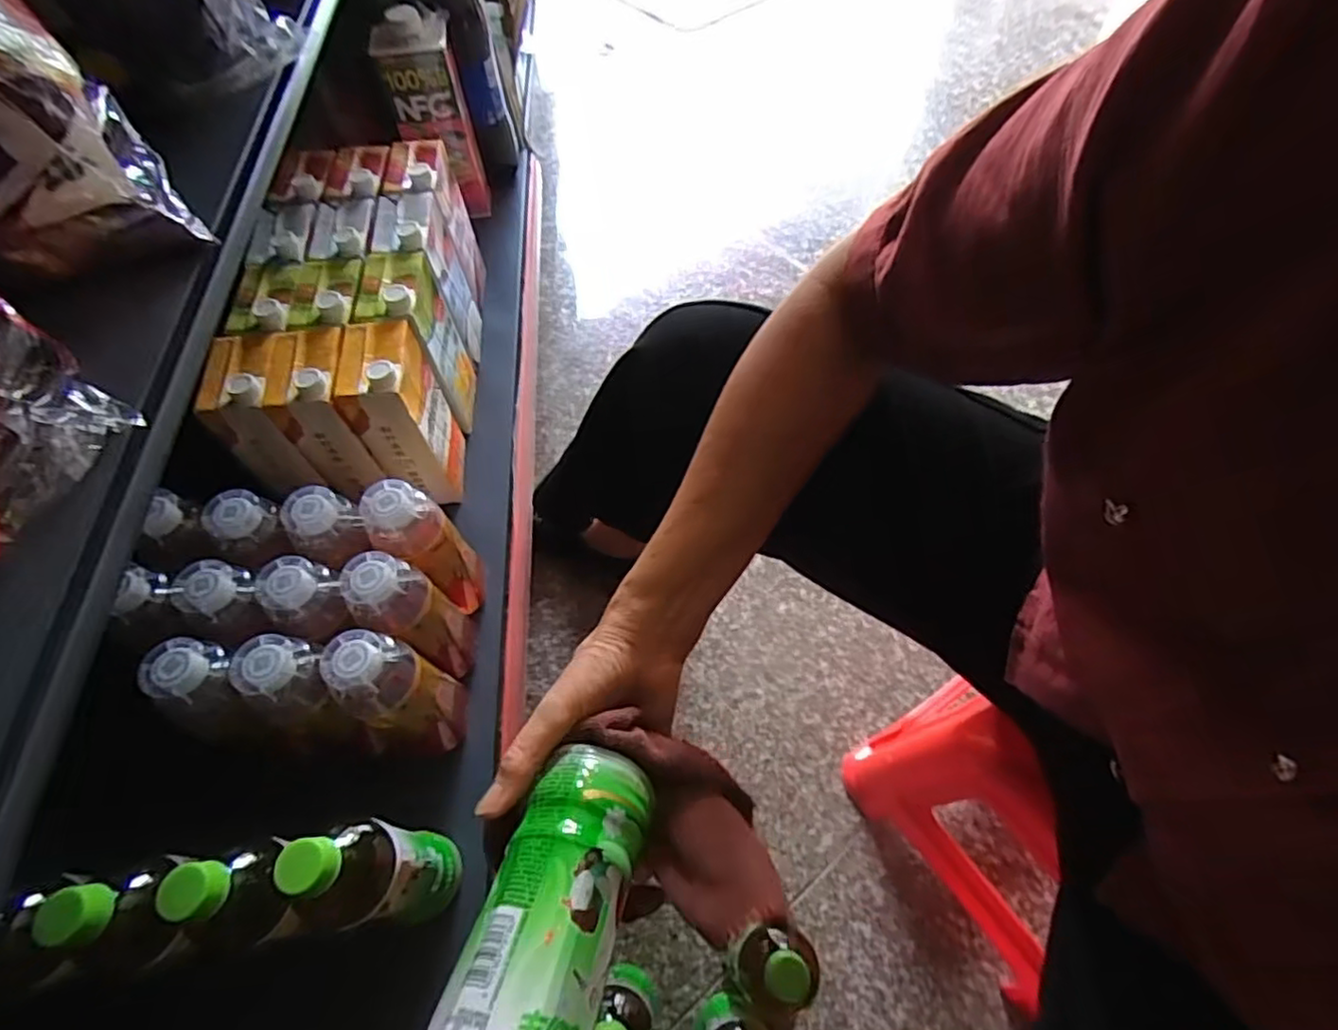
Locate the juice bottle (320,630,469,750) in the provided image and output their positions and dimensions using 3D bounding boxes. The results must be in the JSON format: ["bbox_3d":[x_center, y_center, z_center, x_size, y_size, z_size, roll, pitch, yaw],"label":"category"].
[{"bbox_3d":[-0.222,0.152,0.550,0.066,0.175,0.071,0,60,0],"label":"juice bottle"}]

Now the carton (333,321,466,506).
[{"bbox_3d":[-0.281,-0.105,0.694,0.075,0.190,0.102,-6,60,-3],"label":"carton"}]

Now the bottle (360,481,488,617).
[{"bbox_3d":[-0.226,0.036,0.618,0.067,0.168,0.063,0,60,0],"label":"bottle"}]

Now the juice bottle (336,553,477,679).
[{"bbox_3d":[-0.224,0.093,0.591,0.067,0.177,0.065,0,60,0],"label":"juice bottle"}]

